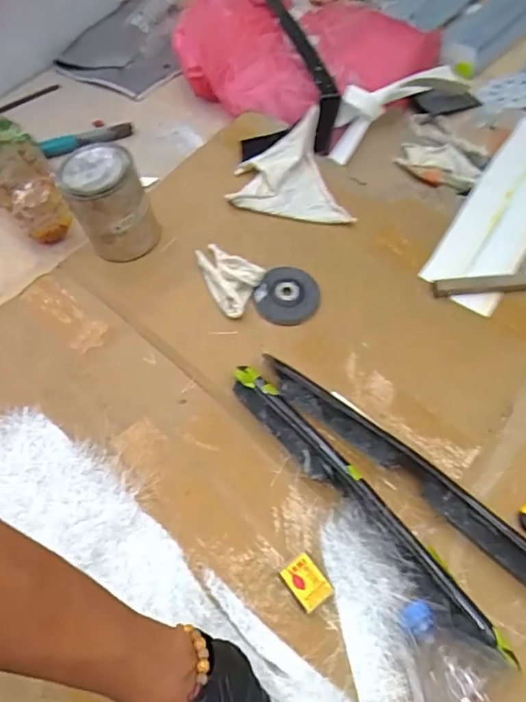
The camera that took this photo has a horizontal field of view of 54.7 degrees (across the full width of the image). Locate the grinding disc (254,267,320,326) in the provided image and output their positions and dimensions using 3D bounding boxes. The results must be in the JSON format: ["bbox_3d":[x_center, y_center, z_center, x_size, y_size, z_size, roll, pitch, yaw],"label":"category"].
[{"bbox_3d":[0.036,-0.078,0.718,0.081,0.020,0.095,32,65,18],"label":"grinding disc"}]

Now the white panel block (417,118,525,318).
[{"bbox_3d":[0.381,-0.214,0.785,0.127,0.041,0.375,30,64,17],"label":"white panel block"}]

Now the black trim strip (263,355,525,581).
[{"bbox_3d":[0.158,0.128,0.586,0.413,0.039,0.050,38,67,21],"label":"black trim strip"}]

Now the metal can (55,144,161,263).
[{"bbox_3d":[-0.217,-0.205,0.732,0.104,0.140,0.103,0,59,1],"label":"metal can"}]

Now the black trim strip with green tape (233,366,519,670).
[{"bbox_3d":[0.102,0.159,0.564,0.055,0.038,0.417,-35,65,-18],"label":"black trim strip with green tape"}]

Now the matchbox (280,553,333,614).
[{"bbox_3d":[0.045,0.241,0.532,0.037,0.013,0.049,-32,64,-17],"label":"matchbox"}]

